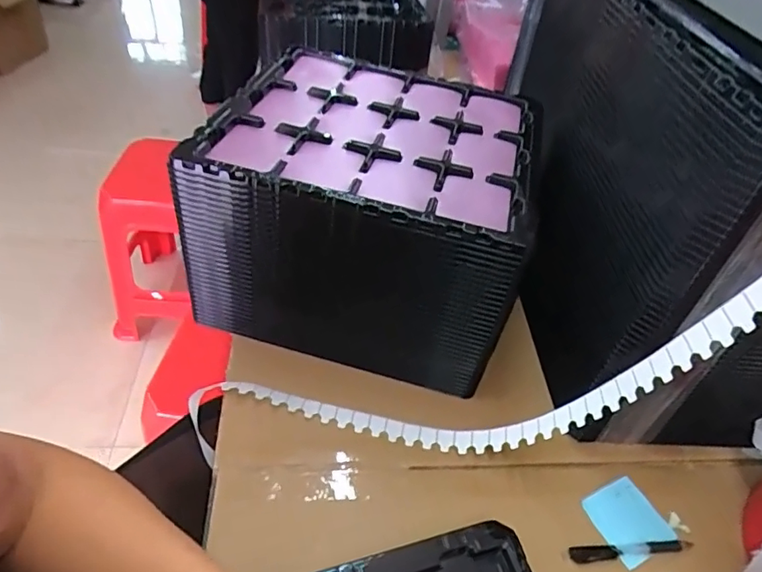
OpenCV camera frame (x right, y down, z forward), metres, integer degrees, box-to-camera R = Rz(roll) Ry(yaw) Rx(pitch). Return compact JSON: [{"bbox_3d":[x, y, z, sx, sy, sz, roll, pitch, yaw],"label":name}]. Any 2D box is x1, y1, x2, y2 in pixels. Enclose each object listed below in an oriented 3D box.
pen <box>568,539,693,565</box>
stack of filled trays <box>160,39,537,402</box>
[{"bbox_3d":[0.258,0.271,0.540,0.134,0.006,0.015,0,45,-8],"label":"pen"},{"bbox_3d":[-0.007,-0.097,0.690,0.359,0.251,0.336,14,45,7],"label":"stack of filled trays"}]

